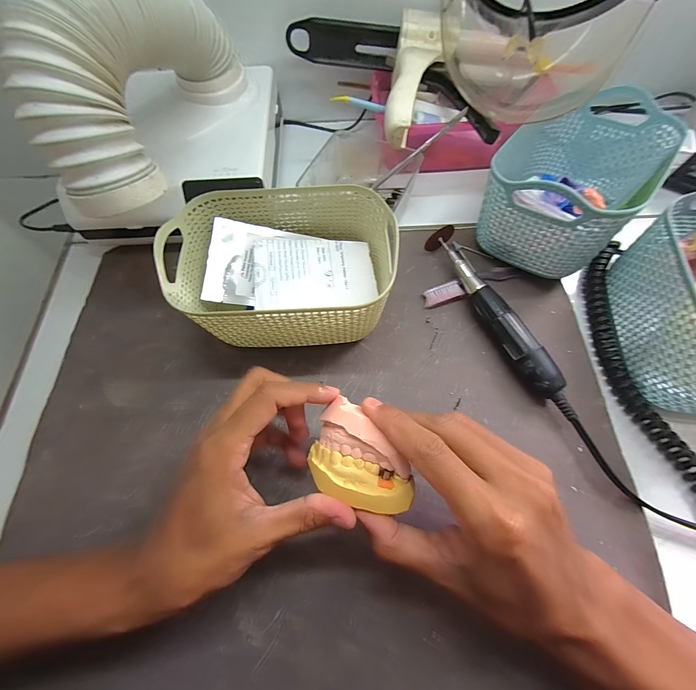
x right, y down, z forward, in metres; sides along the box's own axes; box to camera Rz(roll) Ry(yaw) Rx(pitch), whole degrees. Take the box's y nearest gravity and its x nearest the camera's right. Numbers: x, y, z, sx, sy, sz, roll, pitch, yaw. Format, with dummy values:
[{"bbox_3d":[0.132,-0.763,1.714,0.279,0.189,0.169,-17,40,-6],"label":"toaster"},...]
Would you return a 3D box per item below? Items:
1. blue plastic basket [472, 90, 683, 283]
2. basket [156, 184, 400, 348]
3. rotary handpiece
[{"bbox_3d":[0.208,-0.158,0.288,0.109,0.094,0.174,37,73,14],"label":"blue plastic basket"},{"bbox_3d":[-0.050,-0.063,0.265,0.169,0.080,0.126,-2,68,0],"label":"basket"},{"bbox_3d":[0.132,-0.037,0.281,0.036,0.027,0.179,-24,70,-8],"label":"rotary handpiece"}]

